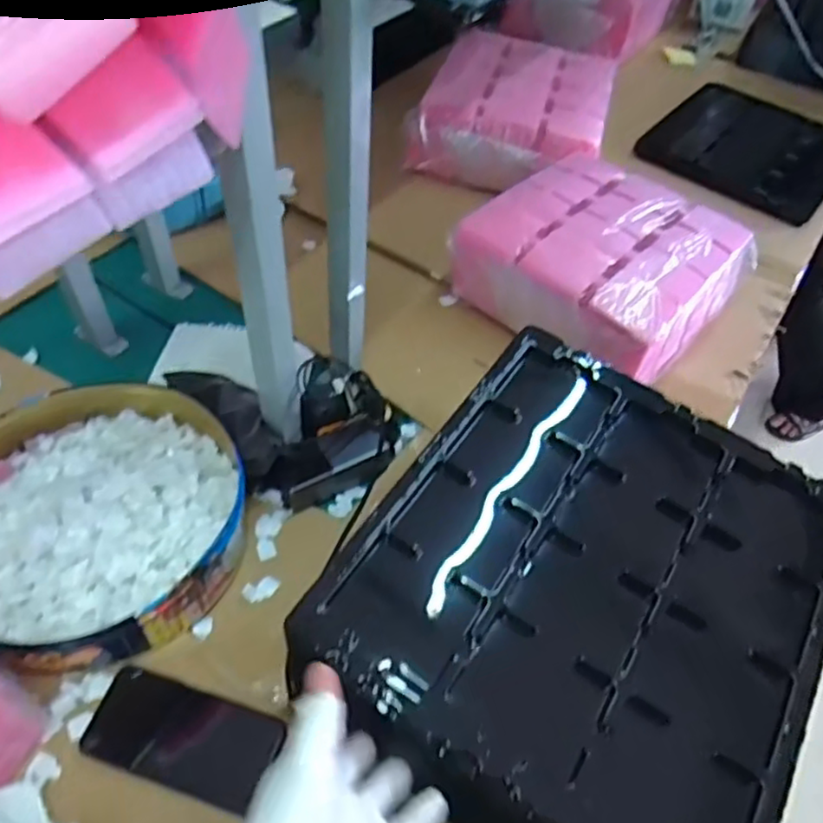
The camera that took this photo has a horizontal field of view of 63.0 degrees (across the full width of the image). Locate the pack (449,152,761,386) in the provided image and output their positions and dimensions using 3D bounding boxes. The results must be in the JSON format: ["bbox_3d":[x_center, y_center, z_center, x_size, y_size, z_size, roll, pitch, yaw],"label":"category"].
[{"bbox_3d":[0.272,-0.210,0.946,0.325,0.126,0.301,-36,63,-29],"label":"pack"}]

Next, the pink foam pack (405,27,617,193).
[{"bbox_3d":[0.187,-0.528,1.186,0.295,0.128,0.331,18,52,9],"label":"pink foam pack"}]

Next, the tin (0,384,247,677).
[{"bbox_3d":[-0.327,0.105,0.694,0.295,0.070,0.293,3,52,-4],"label":"tin"}]

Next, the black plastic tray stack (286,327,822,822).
[{"bbox_3d":[0.137,0.130,0.521,0.332,0.034,0.396,30,55,17],"label":"black plastic tray stack"}]

